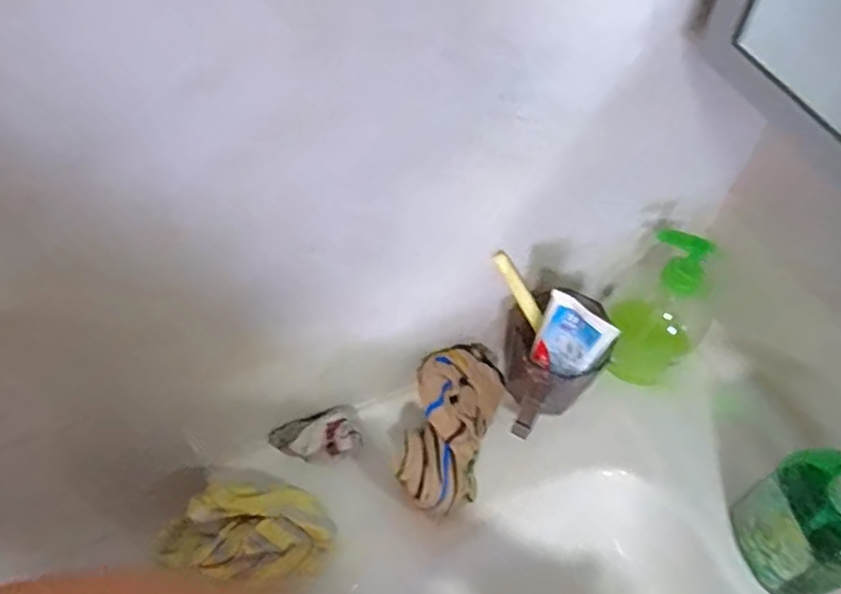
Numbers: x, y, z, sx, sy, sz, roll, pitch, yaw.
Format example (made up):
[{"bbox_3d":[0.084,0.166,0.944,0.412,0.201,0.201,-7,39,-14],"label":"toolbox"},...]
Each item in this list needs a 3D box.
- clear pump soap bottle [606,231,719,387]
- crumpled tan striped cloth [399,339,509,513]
[{"bbox_3d":[0.204,0.002,0.559,0.083,0.151,0.083,31,60,20],"label":"clear pump soap bottle"},{"bbox_3d":[0.029,0.102,0.550,0.080,0.055,0.145,10,55,7],"label":"crumpled tan striped cloth"}]

